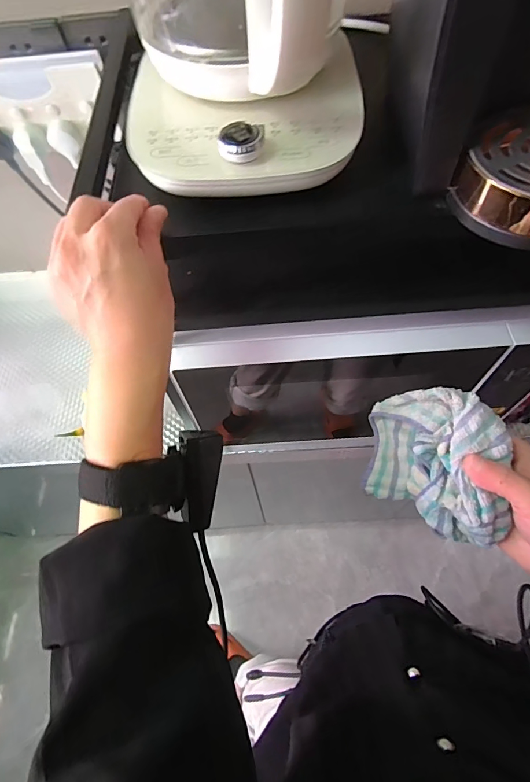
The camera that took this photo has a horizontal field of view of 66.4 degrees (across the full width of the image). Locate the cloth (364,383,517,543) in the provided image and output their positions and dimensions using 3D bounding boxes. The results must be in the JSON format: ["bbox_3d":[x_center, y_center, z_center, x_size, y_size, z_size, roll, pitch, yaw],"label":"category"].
[{"bbox_3d":[0.122,0.054,0.291,0.084,0.077,0.089,6,62,7],"label":"cloth"}]

